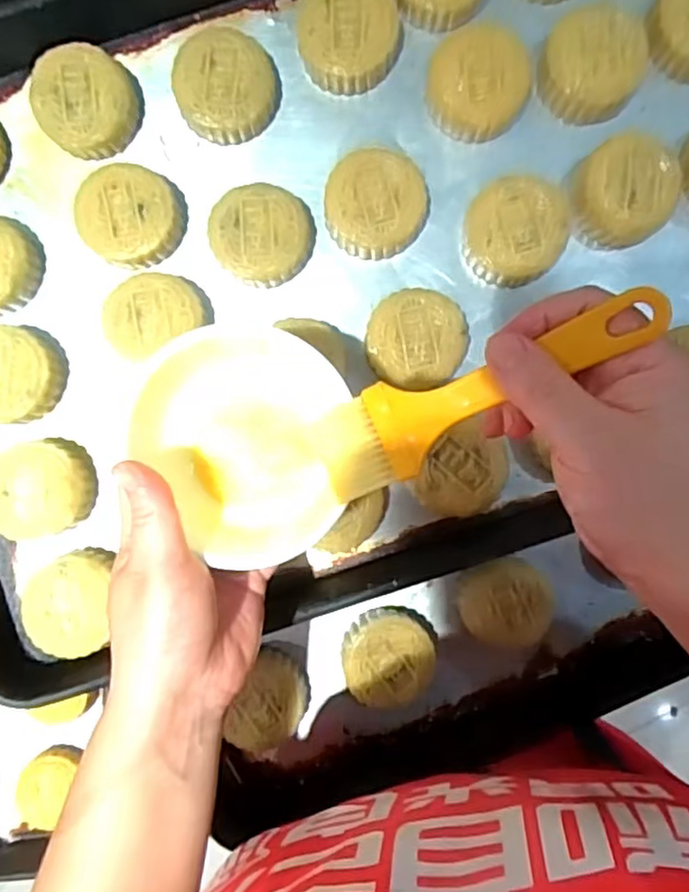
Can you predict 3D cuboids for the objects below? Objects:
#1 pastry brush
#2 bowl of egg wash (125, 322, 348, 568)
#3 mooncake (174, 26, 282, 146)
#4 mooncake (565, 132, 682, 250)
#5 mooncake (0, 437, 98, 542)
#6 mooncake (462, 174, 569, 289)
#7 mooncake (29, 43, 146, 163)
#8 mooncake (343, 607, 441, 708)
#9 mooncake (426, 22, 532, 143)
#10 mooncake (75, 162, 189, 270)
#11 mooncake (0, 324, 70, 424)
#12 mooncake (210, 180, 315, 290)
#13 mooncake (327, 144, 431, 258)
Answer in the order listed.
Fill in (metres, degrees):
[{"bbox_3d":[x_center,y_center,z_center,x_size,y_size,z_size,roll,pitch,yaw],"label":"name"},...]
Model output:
[{"bbox_3d":[0.054,-0.021,0.269,0.151,0.007,0.041,-24,88,24],"label":"pastry brush"},{"bbox_3d":[-0.044,-0.002,0.325,0.094,0.052,0.108,-29,88,0],"label":"bowl of egg wash"},{"bbox_3d":[-0.075,-0.228,0.414,0.059,0.031,0.059,0,88,1],"label":"mooncake"},{"bbox_3d":[0.173,-0.157,0.403,0.059,0.035,0.060,0,88,1],"label":"mooncake"},{"bbox_3d":[-0.189,0.027,0.409,0.067,0.026,0.058,-16,88,0],"label":"mooncake"},{"bbox_3d":[0.104,-0.134,0.406,0.060,0.031,0.060,0,88,1],"label":"mooncake"},{"bbox_3d":[-0.161,-0.218,0.411,0.058,0.031,0.057,0,88,1],"label":"mooncake"},{"bbox_3d":[0.030,0.144,0.447,0.062,0.031,0.061,0,88,1],"label":"mooncake"},{"bbox_3d":[0.083,-0.225,0.406,0.061,0.032,0.056,0,88,1],"label":"mooncake"},{"bbox_3d":[-0.136,-0.144,0.416,0.060,0.028,0.059,5,88,1],"label":"mooncake"},{"bbox_3d":[-0.212,-0.045,0.411,0.061,0.030,0.060,5,88,1],"label":"mooncake"},{"bbox_3d":[-0.052,-0.133,0.414,0.061,0.027,0.058,0,88,1],"label":"mooncake"},{"bbox_3d":[0.020,-0.152,0.411,0.065,0.025,0.059,-22,88,0],"label":"mooncake"}]

